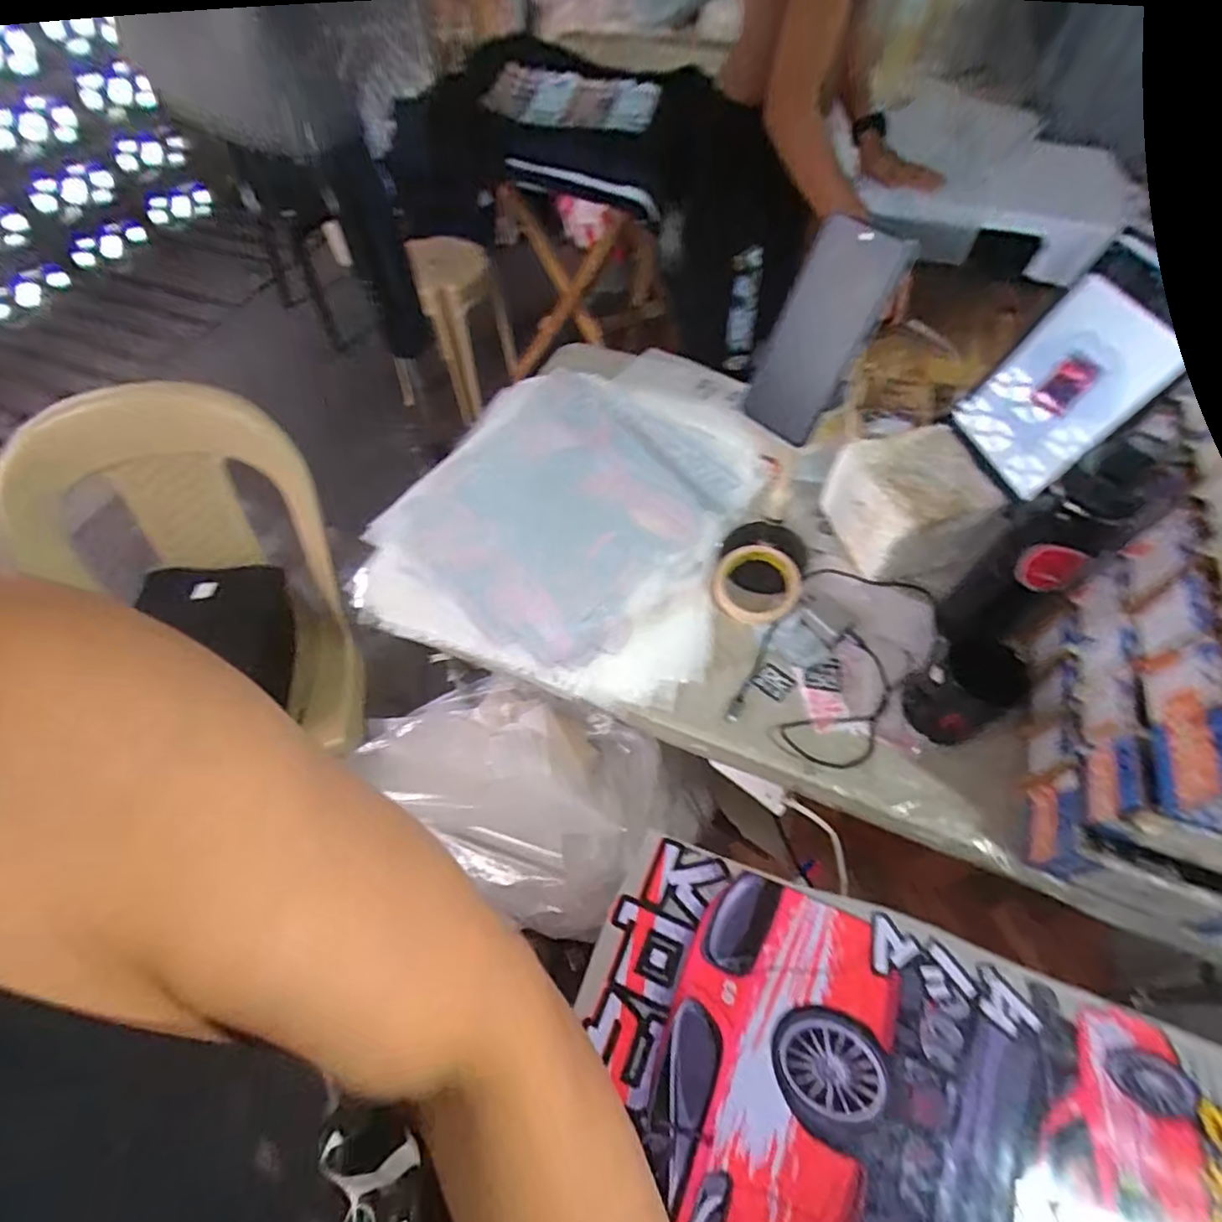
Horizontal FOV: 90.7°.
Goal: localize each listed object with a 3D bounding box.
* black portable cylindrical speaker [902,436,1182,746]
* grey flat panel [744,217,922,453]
[{"bbox_3d":[0.438,-0.056,0.609,0.088,0.275,0.092,-37,64,-21],"label":"black portable cylindrical speaker"},{"bbox_3d":[0.174,-0.229,0.506,0.071,0.164,0.016,34,33,16],"label":"grey flat panel"}]

